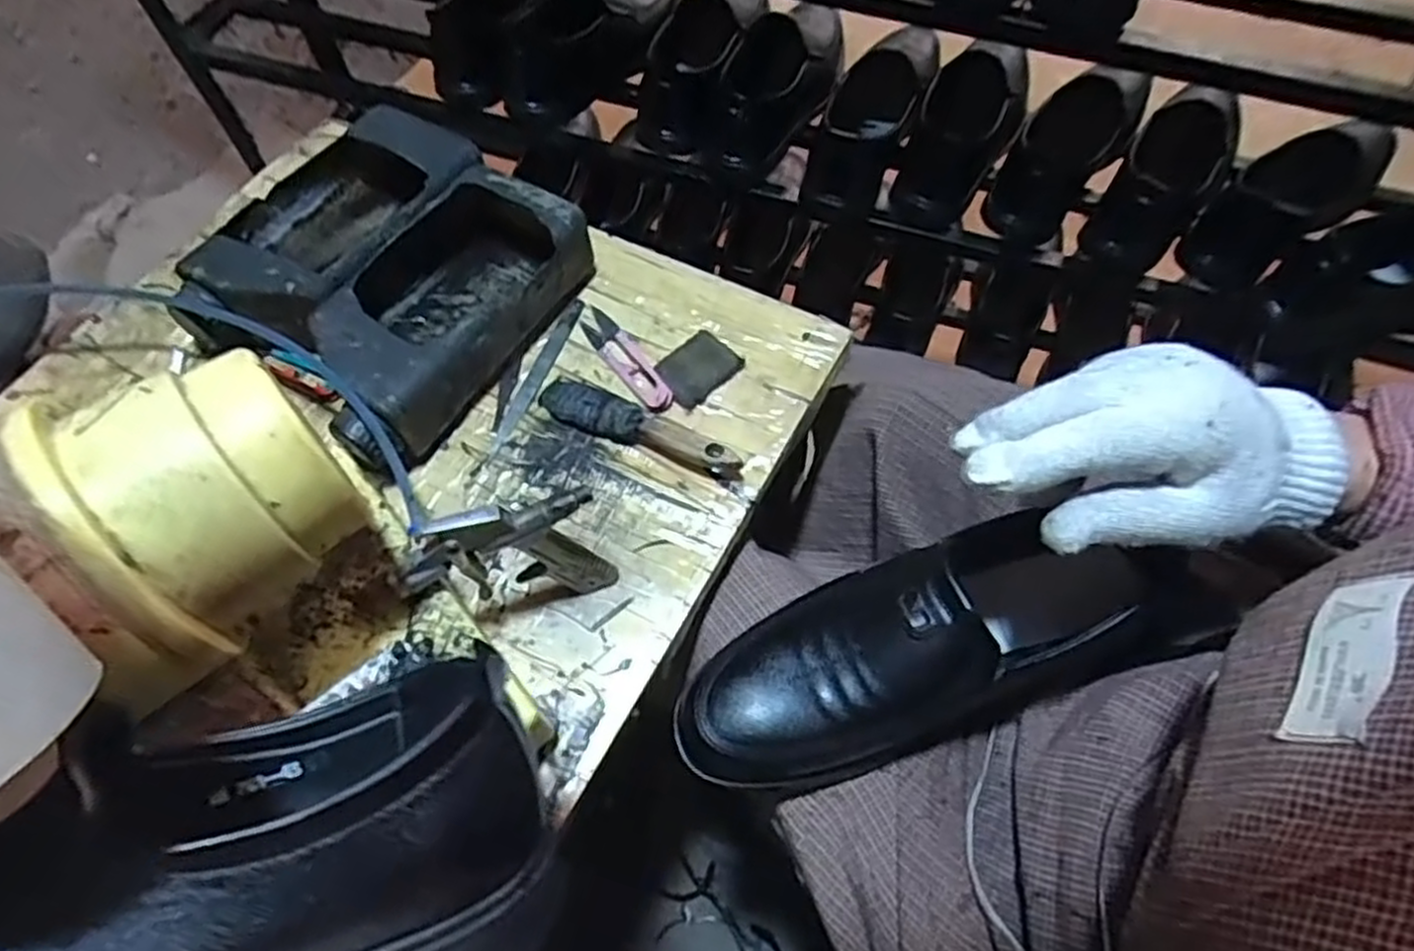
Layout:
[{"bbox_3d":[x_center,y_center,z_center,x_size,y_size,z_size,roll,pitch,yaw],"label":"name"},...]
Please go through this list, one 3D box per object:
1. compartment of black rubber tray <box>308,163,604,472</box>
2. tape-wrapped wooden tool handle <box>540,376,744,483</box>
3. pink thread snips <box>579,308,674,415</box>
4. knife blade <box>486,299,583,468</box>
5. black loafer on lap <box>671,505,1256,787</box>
[{"bbox_3d":[-0.190,-0.117,0.538,0.120,0.058,0.217,28,65,13],"label":"compartment of black rubber tray"},{"bbox_3d":[-0.045,-0.034,0.516,0.147,0.019,0.034,25,65,12],"label":"tape-wrapped wooden tool handle"},{"bbox_3d":[-0.057,-0.085,0.552,0.027,0.014,0.102,-34,68,-17],"label":"pink thread snips"},{"bbox_3d":[-0.121,-0.070,0.552,0.014,0.009,0.142,18,63,9],"label":"knife blade"},{"bbox_3d":[0.128,0.083,0.416,0.293,0.089,0.099,-15,63,-9],"label":"black loafer on lap"}]

